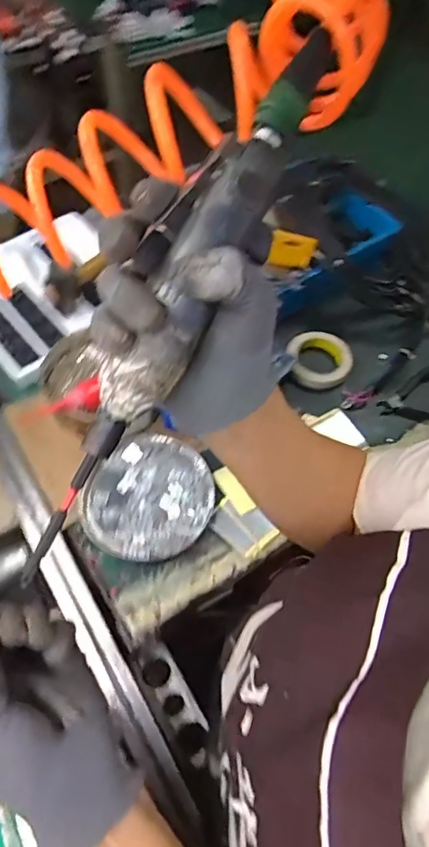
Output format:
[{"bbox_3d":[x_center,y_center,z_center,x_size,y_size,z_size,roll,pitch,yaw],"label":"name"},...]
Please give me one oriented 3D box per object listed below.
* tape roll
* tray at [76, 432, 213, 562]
[{"bbox_3d":[0.185,-0.114,0.910,0.109,0.034,0.110,1,58,-2],"label":"tape roll"},{"bbox_3d":[-0.095,0.106,0.756,0.177,0.026,0.188,1,58,-2],"label":"tray"}]

